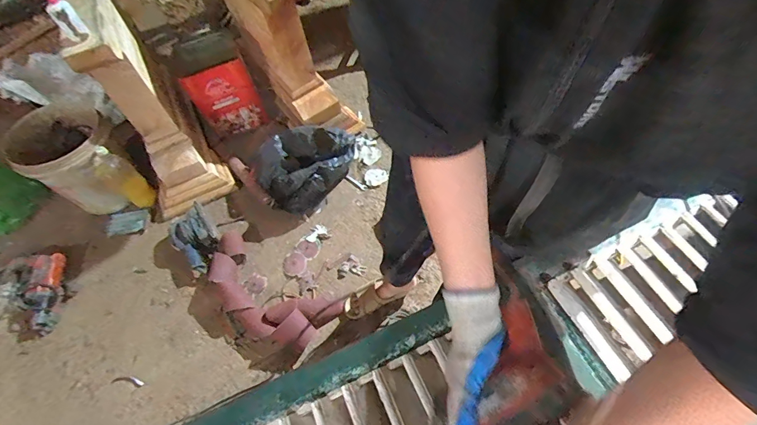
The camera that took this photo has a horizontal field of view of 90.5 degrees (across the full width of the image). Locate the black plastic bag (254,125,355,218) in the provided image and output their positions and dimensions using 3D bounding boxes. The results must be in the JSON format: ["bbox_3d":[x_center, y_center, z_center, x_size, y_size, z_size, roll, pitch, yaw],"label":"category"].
[{"bbox_3d":[-0.280,-0.192,1.443,0.370,0.171,0.303,-33,64,-16],"label":"black plastic bag"}]

